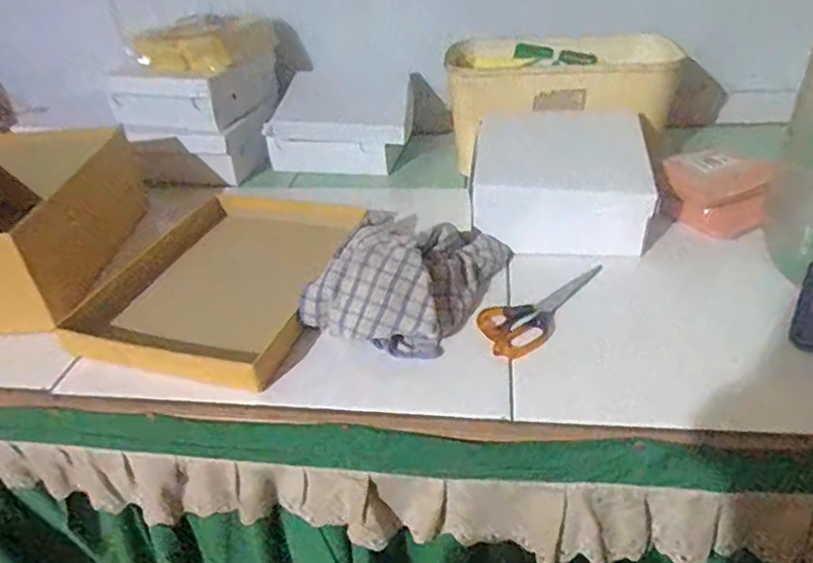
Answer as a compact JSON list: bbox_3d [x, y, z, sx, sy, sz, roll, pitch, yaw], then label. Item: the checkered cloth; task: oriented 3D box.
[{"bbox_3d":[0.000,-0.019,0.577,0.144,0.073,0.202,16,39,27],"label":"checkered cloth"}]

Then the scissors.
[{"bbox_3d":[0.132,0.021,0.566,0.165,0.009,0.062,-31,43,-33],"label":"scissors"}]

